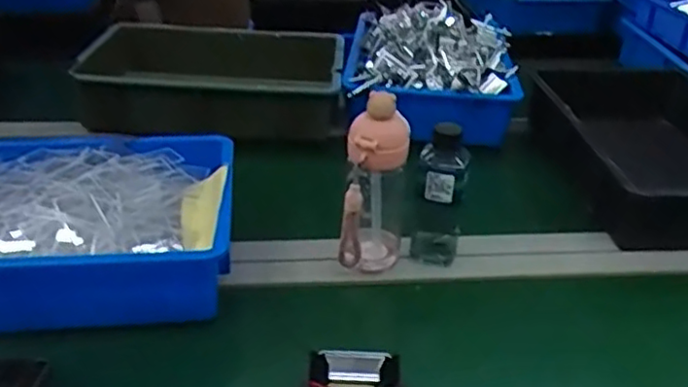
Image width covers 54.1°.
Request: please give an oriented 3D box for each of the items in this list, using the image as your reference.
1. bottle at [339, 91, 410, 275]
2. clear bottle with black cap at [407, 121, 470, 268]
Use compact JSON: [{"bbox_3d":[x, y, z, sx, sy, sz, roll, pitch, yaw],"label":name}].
[{"bbox_3d":[0.031,-0.006,0.712,0.068,0.190,0.060,5,31,4],"label":"bottle"},{"bbox_3d":[0.106,0.001,0.756,0.057,0.155,0.058,8,31,9],"label":"clear bottle with black cap"}]

